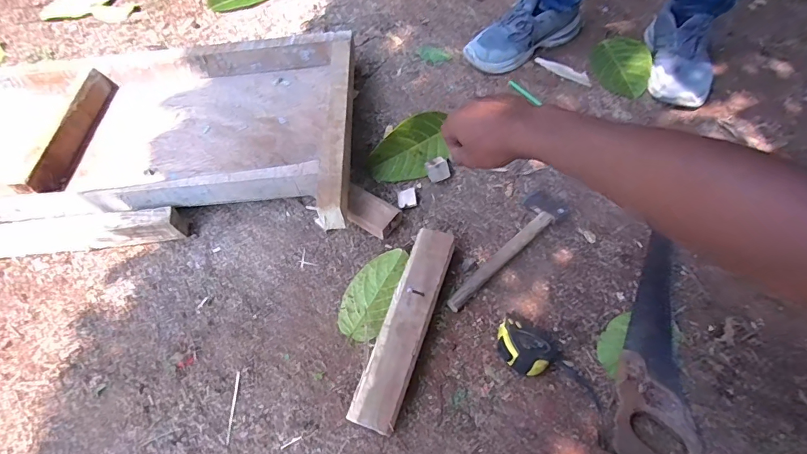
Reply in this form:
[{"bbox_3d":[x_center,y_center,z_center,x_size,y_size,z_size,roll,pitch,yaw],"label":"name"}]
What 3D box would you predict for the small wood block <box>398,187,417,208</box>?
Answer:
[{"bbox_3d":[0.006,-0.053,0.773,0.032,0.013,0.038,-7,57,-1],"label":"small wood block"}]

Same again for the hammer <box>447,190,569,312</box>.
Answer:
[{"bbox_3d":[0.158,0.028,0.705,0.264,0.024,0.070,-37,62,-18],"label":"hammer"}]

